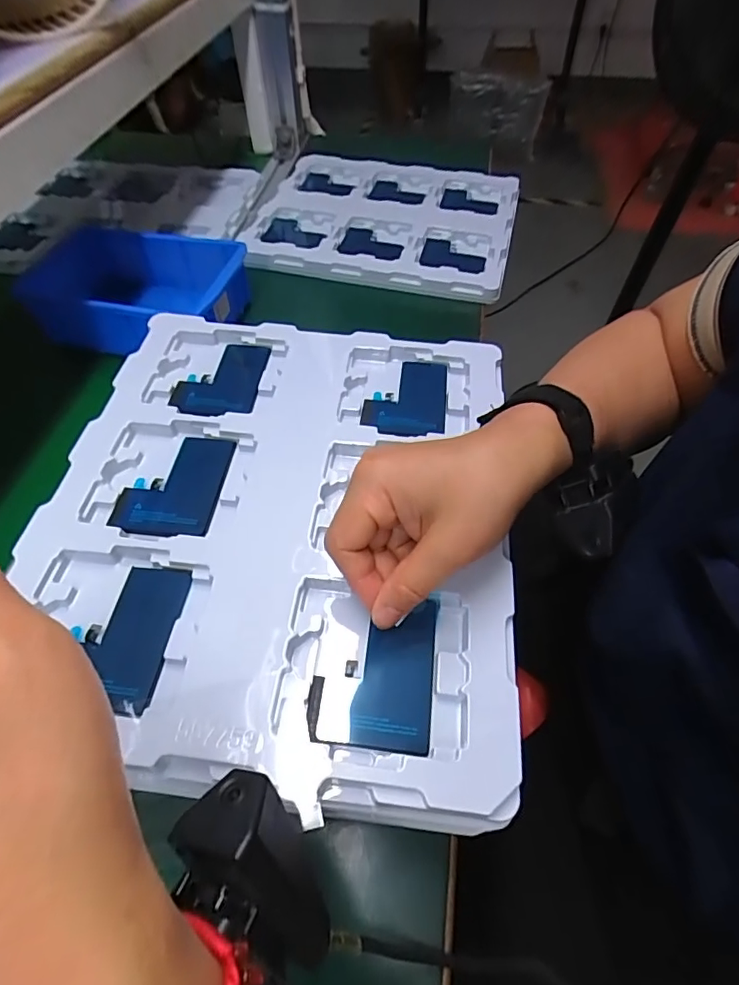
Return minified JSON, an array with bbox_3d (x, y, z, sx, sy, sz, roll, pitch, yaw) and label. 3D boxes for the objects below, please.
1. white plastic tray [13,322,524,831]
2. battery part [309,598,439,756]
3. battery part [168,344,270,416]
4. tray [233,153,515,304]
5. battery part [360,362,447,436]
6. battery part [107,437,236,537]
[{"bbox_3d":[-0.053,0.005,0.322,0.269,0.015,0.316,6,53,3],"label":"white plastic tray"},{"bbox_3d":[0.003,0.090,0.262,0.058,0.011,0.069,5,53,3],"label":"battery part"},{"bbox_3d":[-0.113,-0.084,0.391,0.062,0.008,0.079,3,53,0],"label":"battery part"},{"bbox_3d":[0.015,-0.354,0.673,0.331,0.031,0.276,8,54,5],"label":"tray"},{"bbox_3d":[0.027,-0.070,0.381,0.058,0.007,0.079,7,54,4],"label":"battery part"},{"bbox_3d":[-0.125,-0.006,0.333,0.059,0.005,0.077,5,53,2],"label":"battery part"}]

